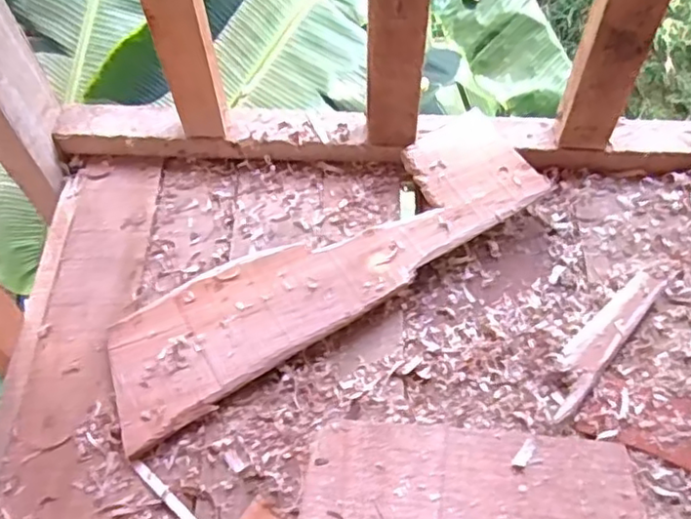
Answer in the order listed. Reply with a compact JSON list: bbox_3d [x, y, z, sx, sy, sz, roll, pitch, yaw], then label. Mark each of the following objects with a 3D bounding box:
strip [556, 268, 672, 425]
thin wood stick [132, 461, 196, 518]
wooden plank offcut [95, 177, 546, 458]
[{"bbox_3d":[0.234,0.069,0.583,0.036,0.016,0.175,37,67,22],"label":"strip"},{"bbox_3d":[-0.141,0.205,0.534,0.107,0.006,0.010,35,66,22],"label":"thin wood stick"},{"bbox_3d":[-0.021,0.010,0.619,0.441,0.028,0.116,-30,62,-15],"label":"wooden plank offcut"}]

